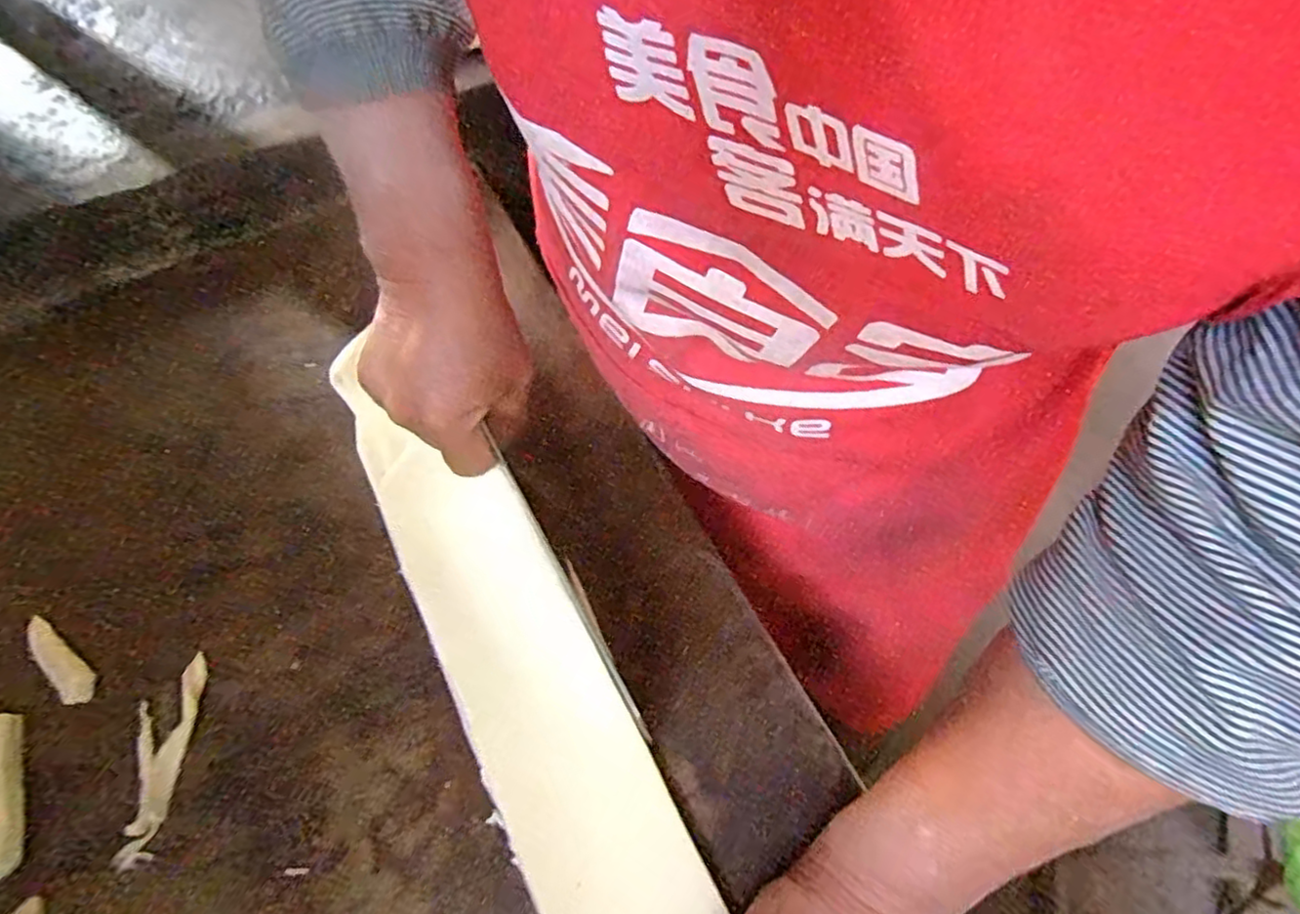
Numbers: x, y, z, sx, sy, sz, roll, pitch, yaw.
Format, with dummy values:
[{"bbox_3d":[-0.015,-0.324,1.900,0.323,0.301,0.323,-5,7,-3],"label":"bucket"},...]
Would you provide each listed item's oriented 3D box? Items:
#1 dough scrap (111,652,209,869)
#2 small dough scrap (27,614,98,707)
[{"bbox_3d":[-0.250,0.151,0.339,0.029,0.007,0.095,-3,60,0],"label":"dough scrap"},{"bbox_3d":[-0.323,0.109,0.366,0.063,0.013,0.014,38,68,20],"label":"small dough scrap"}]

